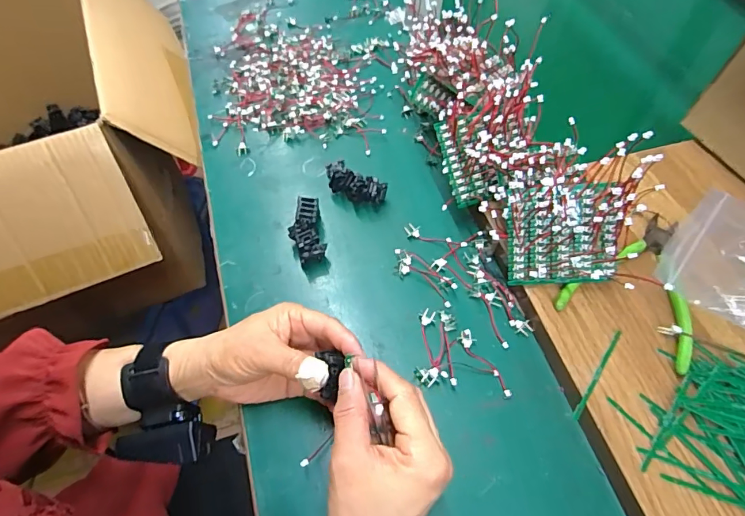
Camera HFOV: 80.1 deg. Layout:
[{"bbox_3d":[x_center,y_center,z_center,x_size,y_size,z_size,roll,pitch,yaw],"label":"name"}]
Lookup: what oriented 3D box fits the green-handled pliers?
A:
[{"bbox_3d":[0.233,0.015,0.383,0.103,0.012,0.137,31,63,17],"label":"green-handled pliers"}]

